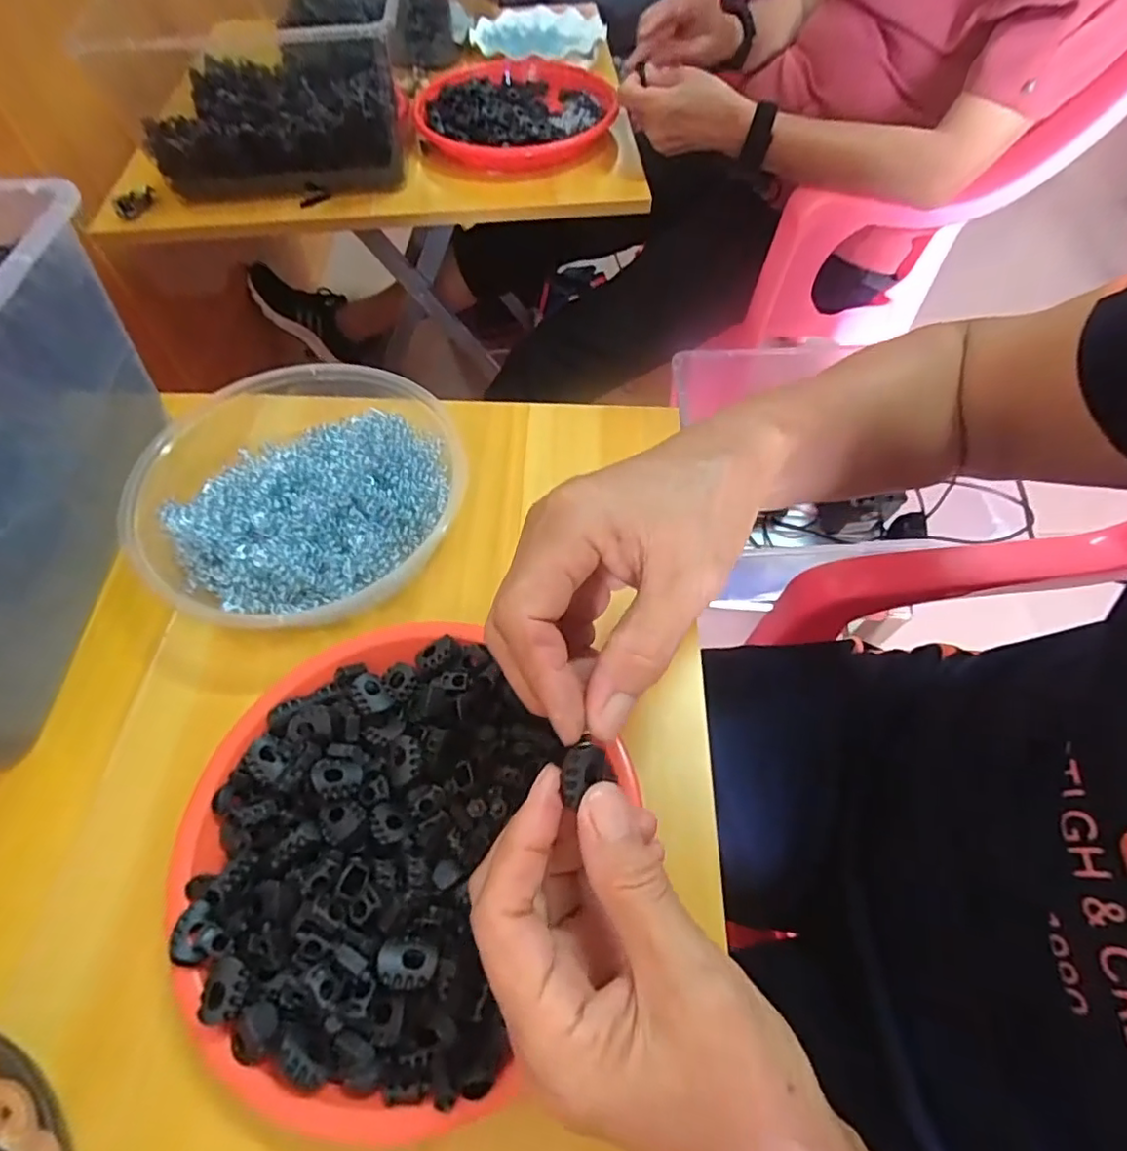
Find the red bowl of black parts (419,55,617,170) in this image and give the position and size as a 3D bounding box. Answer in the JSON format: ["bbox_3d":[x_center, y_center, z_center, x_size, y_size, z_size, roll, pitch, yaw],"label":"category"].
[{"bbox_3d":[-0.059,-0.557,0.720,0.224,0.050,0.232,0,58,0],"label":"red bowl of black parts"}]

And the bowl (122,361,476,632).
[{"bbox_3d":[-0.159,-0.054,0.360,0.173,0.047,0.183,0,58,0],"label":"bowl"}]

